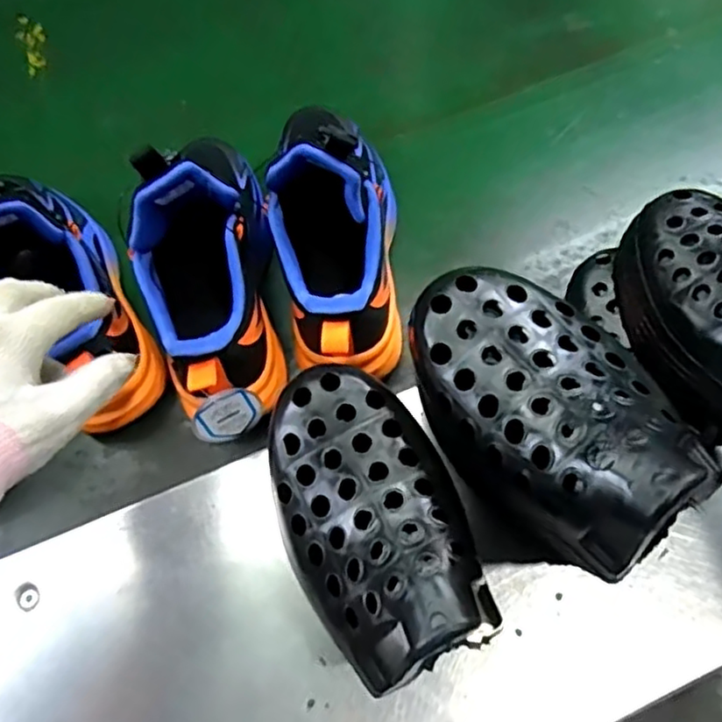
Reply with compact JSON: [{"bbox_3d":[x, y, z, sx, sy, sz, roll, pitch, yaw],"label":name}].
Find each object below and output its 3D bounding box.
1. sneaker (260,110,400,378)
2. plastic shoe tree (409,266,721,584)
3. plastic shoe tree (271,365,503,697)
[{"bbox_3d":[-0.019,-0.107,0.473,0.079,0.132,0.242,-2,61,3],"label":"sneaker"},{"bbox_3d":[0.079,0.013,0.279,0.086,0.051,0.135,-39,70,-11],"label":"plastic shoe tree"},{"bbox_3d":[0.004,0.067,0.301,0.076,0.051,0.135,-22,68,-5],"label":"plastic shoe tree"}]

